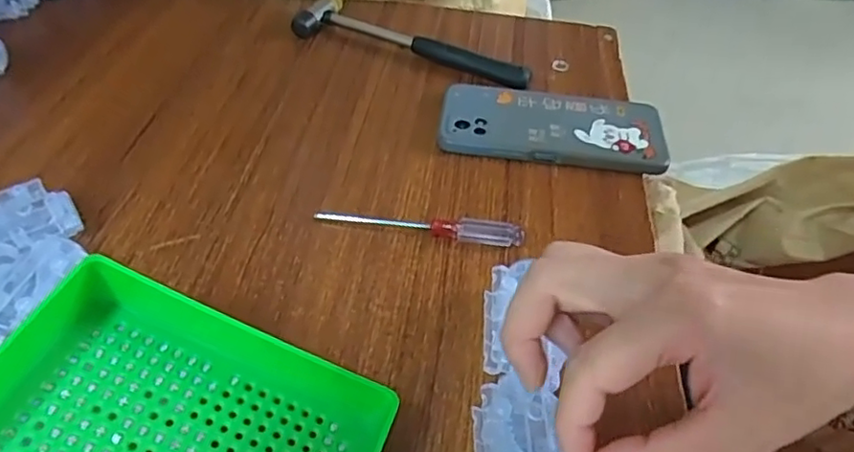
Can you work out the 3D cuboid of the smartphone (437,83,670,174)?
[{"bbox_3d":[0.093,-0.076,0.459,0.162,0.015,0.077,8,46,2],"label":"smartphone"}]

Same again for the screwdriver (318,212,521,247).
[{"bbox_3d":[-0.005,-0.001,0.378,0.127,0.014,0.012,8,46,3],"label":"screwdriver"}]

